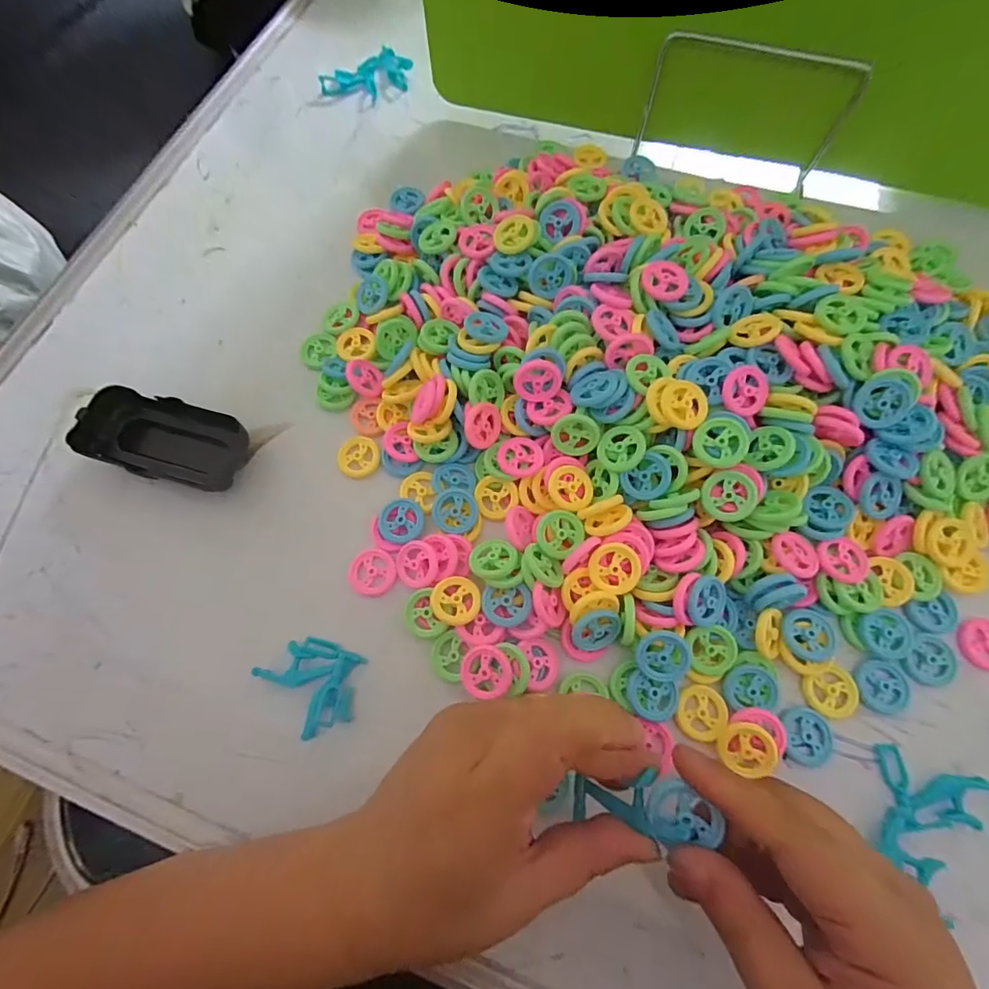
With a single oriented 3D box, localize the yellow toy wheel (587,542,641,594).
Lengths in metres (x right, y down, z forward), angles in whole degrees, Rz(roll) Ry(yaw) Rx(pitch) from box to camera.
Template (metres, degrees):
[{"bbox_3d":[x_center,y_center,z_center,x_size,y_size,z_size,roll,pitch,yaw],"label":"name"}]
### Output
[{"bbox_3d":[0.071,0.043,0.275,0.030,0.004,0.029,0,89,5],"label":"yellow toy wheel"}]

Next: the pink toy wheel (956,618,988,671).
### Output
[{"bbox_3d":[0.293,0.089,0.280,0.027,0.007,0.029,0,70,1],"label":"pink toy wheel"}]

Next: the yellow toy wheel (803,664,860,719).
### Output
[{"bbox_3d":[0.196,0.114,0.272,0.029,0.004,0.027,0,70,1],"label":"yellow toy wheel"}]

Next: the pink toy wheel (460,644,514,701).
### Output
[{"bbox_3d":[-0.005,0.100,0.268,0.029,0.007,0.028,0,70,1],"label":"pink toy wheel"}]

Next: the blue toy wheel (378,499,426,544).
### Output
[{"bbox_3d":[-0.061,0.017,0.306,0.029,0.007,0.028,0,70,1],"label":"blue toy wheel"}]

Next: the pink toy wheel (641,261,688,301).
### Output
[{"bbox_3d":[0.111,-0.140,0.307,0.030,0.006,0.027,-2,80,-2],"label":"pink toy wheel"}]

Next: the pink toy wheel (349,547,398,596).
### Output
[{"bbox_3d":[-0.077,0.050,0.299,0.029,0.004,0.029,0,70,1],"label":"pink toy wheel"}]

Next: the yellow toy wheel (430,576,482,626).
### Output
[{"bbox_3d":[-0.023,0.064,0.283,0.030,0.004,0.029,0,70,1],"label":"yellow toy wheel"}]

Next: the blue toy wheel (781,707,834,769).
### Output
[{"bbox_3d":[0.176,0.137,0.266,0.027,0.005,0.030,1,70,2],"label":"blue toy wheel"}]

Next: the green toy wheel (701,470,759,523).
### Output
[{"bbox_3d":[0.138,0.001,0.278,0.029,0.005,0.029,-1,88,17],"label":"green toy wheel"}]

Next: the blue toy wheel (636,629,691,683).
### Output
[{"bbox_3d":[0.095,0.091,0.265,0.029,0.004,0.028,0,89,11],"label":"blue toy wheel"}]

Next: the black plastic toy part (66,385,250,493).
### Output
[{"bbox_3d":[-0.223,-0.036,0.322,0.105,0.028,0.053,15,72,7],"label":"black plastic toy part"}]

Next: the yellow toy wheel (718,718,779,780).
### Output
[{"bbox_3d":[0.140,0.140,0.260,0.029,0.004,0.025,5,77,17],"label":"yellow toy wheel"}]

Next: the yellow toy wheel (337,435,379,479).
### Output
[{"bbox_3d":[-0.093,-0.026,0.325,0.028,0.005,0.031,9,71,5],"label":"yellow toy wheel"}]

